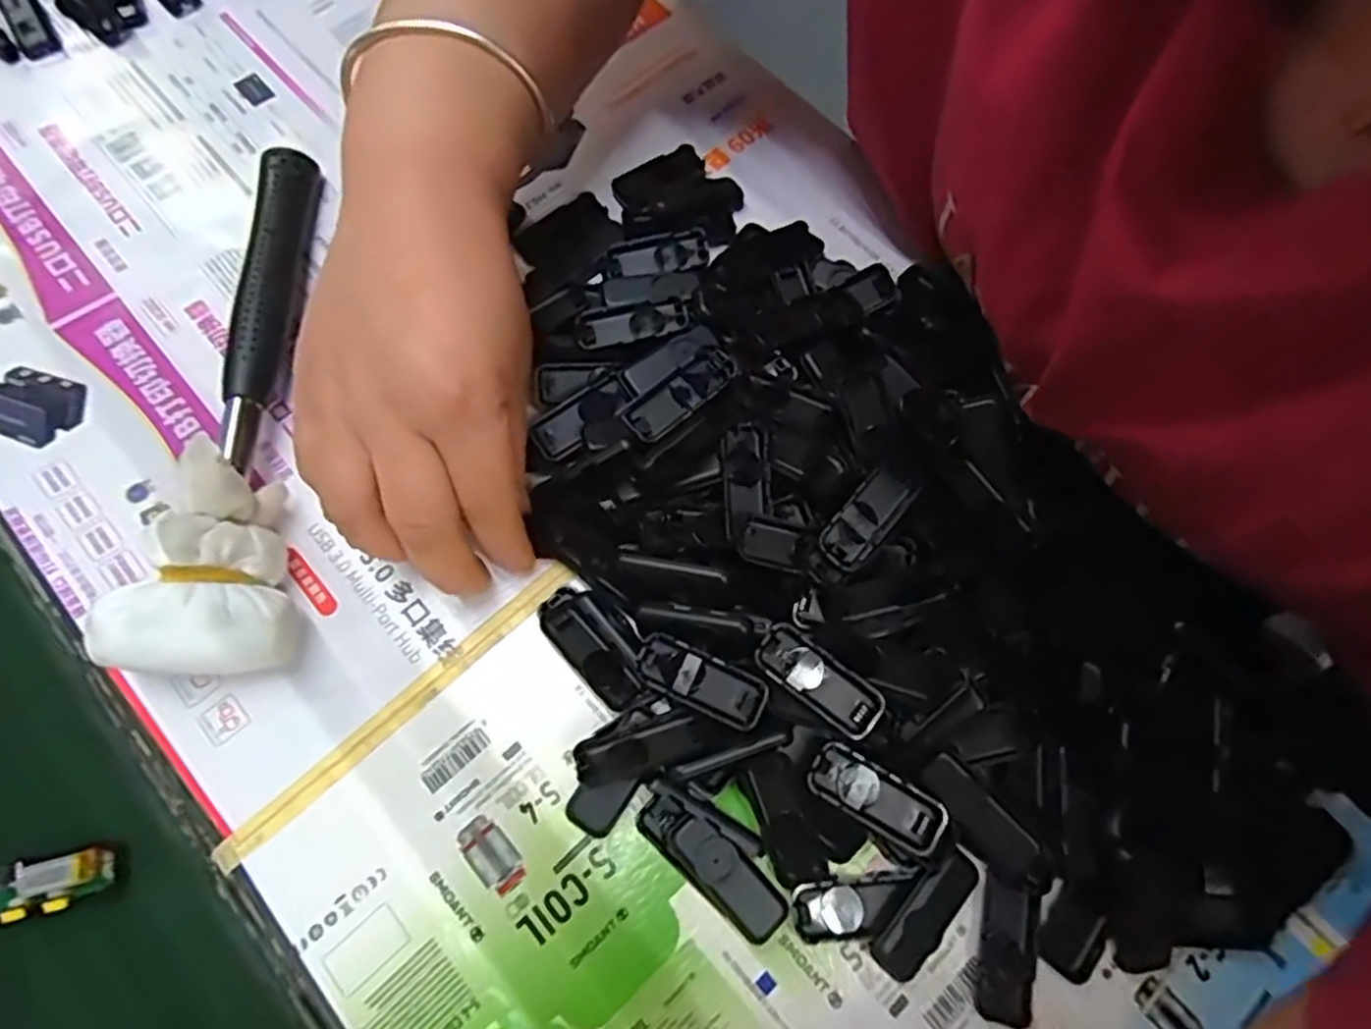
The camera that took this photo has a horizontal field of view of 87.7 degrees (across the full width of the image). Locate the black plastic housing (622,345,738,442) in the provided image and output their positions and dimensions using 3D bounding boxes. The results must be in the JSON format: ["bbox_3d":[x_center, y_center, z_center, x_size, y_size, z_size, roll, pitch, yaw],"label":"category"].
[{"bbox_3d":[-0.002,-0.048,0.284,0.050,0.008,0.017,-40,76,-13],"label":"black plastic housing"}]

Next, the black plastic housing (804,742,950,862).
[{"bbox_3d":[0.065,0.098,0.247,0.046,0.014,0.019,29,73,9],"label":"black plastic housing"}]

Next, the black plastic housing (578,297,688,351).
[{"bbox_3d":[-0.022,-0.080,0.301,0.046,0.004,0.018,-9,71,-4],"label":"black plastic housing"}]

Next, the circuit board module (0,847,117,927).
[{"bbox_3d":[-0.221,0.128,0.247,0.041,0.006,0.019,-12,72,-5],"label":"circuit board module"}]

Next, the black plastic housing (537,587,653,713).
[{"bbox_3d":[-0.034,0.049,0.265,0.022,0.019,0.050,-37,75,-12],"label":"black plastic housing"}]

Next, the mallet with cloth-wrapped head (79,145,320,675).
[{"bbox_3d":[-0.184,-0.058,0.290,0.060,0.034,0.241,-8,71,-3],"label":"mallet with cloth-wrapped head"}]

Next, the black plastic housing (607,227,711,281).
[{"bbox_3d":[-0.013,-0.117,0.323,0.046,0.010,0.019,-13,72,-5],"label":"black plastic housing"}]

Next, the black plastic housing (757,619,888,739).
[{"bbox_3d":[0.047,0.057,0.249,0.046,0.007,0.019,36,75,11],"label":"black plastic housing"}]

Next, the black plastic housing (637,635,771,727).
[{"bbox_3d":[0.006,0.058,0.251,0.047,0.004,0.018,24,73,7],"label":"black plastic housing"}]

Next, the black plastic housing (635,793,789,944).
[{"bbox_3d":[0.009,0.119,0.244,0.057,0.010,0.019,40,75,12],"label":"black plastic housing"}]

